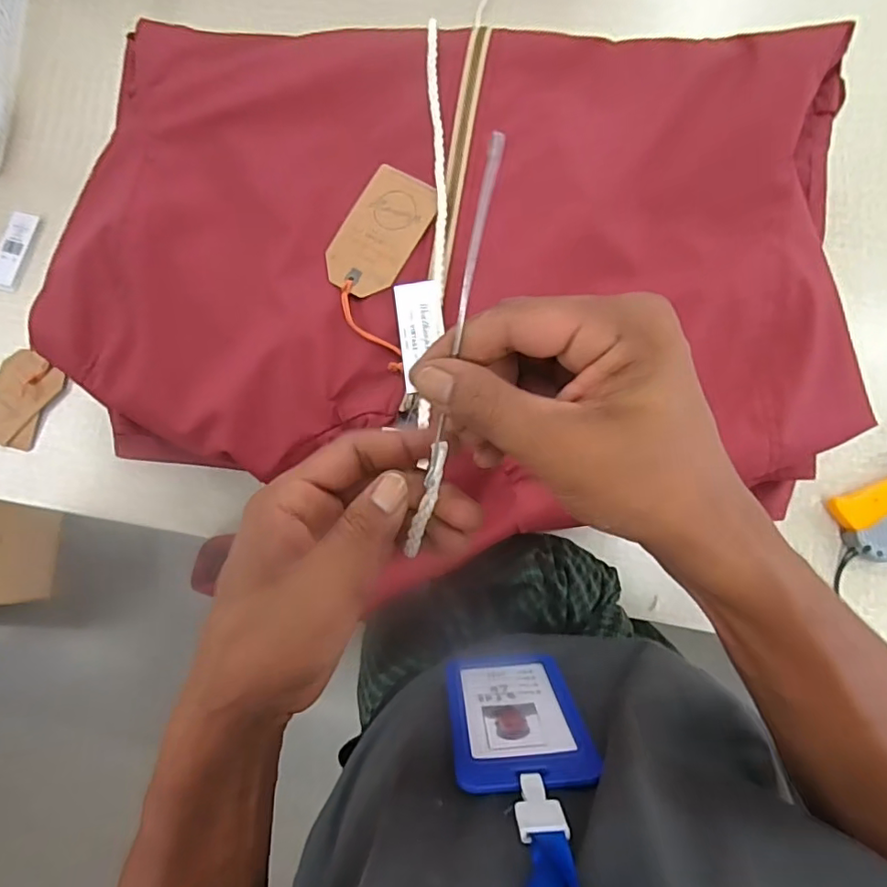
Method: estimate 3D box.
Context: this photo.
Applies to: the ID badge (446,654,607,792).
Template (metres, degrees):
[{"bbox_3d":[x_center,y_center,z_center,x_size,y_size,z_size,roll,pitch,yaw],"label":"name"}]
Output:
[{"bbox_3d":[0.039,0.147,0.301,0.068,0.117,0.004,-3,97,-2],"label":"ID badge"}]

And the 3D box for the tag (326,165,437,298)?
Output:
[{"bbox_3d":[-0.047,-0.157,0.409,0.056,0.004,0.096,32,88,7],"label":"tag"}]

